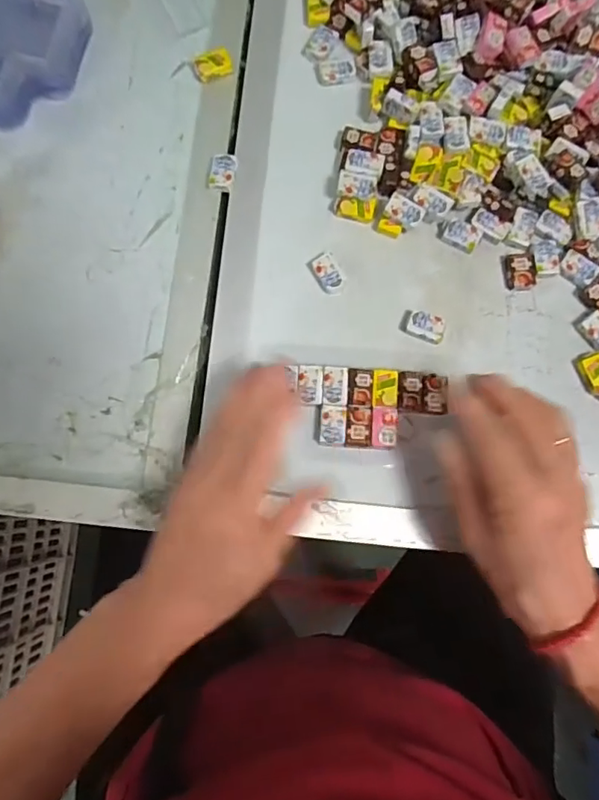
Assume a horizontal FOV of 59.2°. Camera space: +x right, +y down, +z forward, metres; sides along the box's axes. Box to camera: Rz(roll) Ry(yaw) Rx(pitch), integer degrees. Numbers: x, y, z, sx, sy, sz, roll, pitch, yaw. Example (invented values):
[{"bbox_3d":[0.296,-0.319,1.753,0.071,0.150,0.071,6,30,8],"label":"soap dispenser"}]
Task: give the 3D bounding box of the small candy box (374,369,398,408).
[{"bbox_3d":[0.057,-0.008,0.349,0.016,0.004,0.025,2,80,1],"label":"small candy box"}]

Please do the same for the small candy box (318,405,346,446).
[{"bbox_3d":[0.022,0.016,0.344,0.017,0.004,0.026,2,80,1],"label":"small candy box"}]

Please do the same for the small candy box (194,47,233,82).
[{"bbox_3d":[-0.065,-0.252,0.399,0.026,0.009,0.018,-25,80,-4],"label":"small candy box"}]

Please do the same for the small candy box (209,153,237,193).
[{"bbox_3d":[-0.055,-0.163,0.381,0.018,0.010,0.025,3,80,1],"label":"small candy box"}]

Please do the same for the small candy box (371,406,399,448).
[{"bbox_3d":[0.056,0.018,0.344,0.017,0.004,0.026,4,80,1],"label":"small candy box"}]

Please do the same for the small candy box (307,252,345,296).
[{"bbox_3d":[0.019,-0.088,0.369,0.017,0.009,0.030,-29,81,-5],"label":"small candy box"}]

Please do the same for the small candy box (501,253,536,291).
[{"bbox_3d":[0.155,-0.091,0.372,0.021,0.007,0.027,-3,80,0],"label":"small candy box"}]

